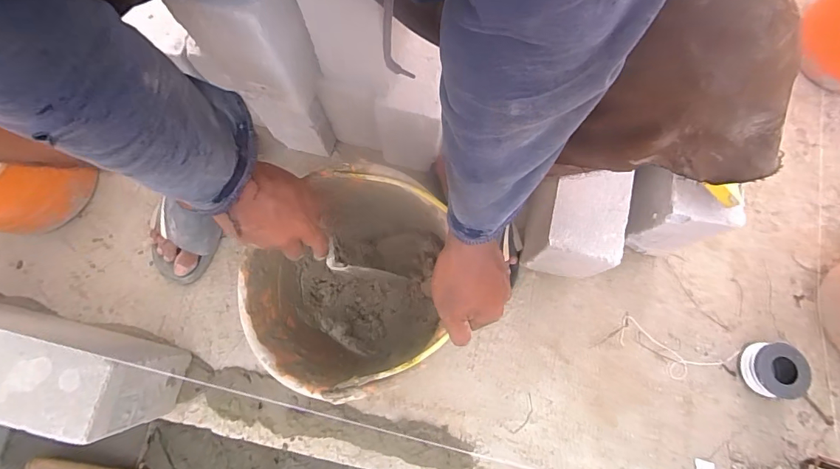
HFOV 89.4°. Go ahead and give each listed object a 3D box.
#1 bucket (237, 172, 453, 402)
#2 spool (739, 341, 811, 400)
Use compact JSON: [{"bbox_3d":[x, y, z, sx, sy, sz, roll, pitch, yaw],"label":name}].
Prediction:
[{"bbox_3d":[-0.072,0.048,0.591,0.285,0.239,0.285,2,96,18],"label":"bucket"},{"bbox_3d":[0.580,0.222,0.697,0.080,0.053,0.083,0,75,0],"label":"spool"}]

